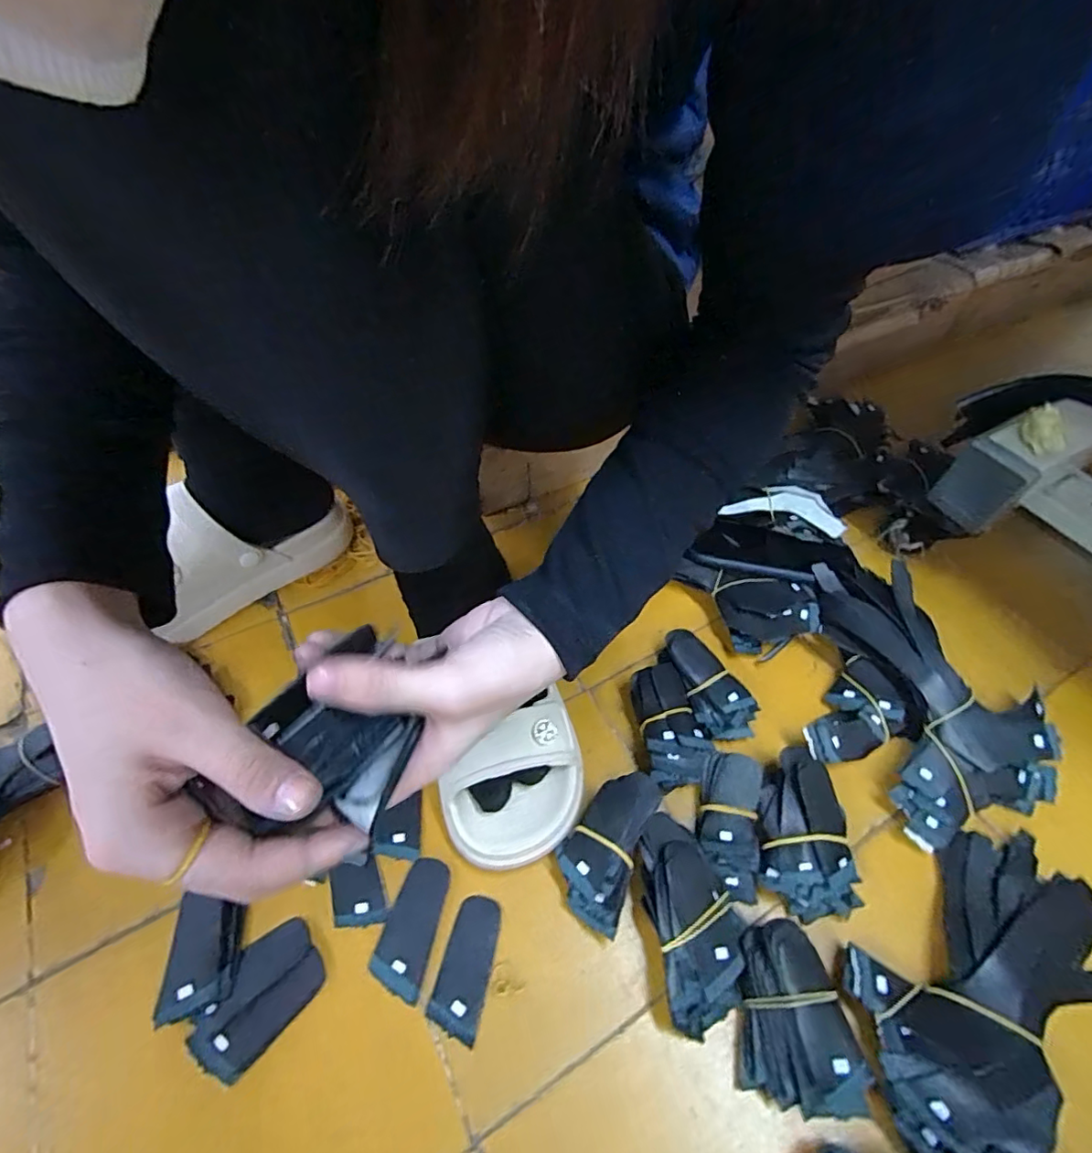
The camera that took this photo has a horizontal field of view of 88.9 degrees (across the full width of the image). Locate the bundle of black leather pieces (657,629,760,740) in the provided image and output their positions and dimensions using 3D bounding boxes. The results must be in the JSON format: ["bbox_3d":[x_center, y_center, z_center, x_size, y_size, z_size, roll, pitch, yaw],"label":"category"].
[{"bbox_3d":[0.128,0.091,0.458,0.043,0.031,0.094,-29,60,-21],"label":"bundle of black leather pieces"}]

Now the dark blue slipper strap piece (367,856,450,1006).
[{"bbox_3d":[-0.088,0.226,0.365,0.033,0.004,0.077,11,54,6],"label":"dark blue slipper strap piece"}]

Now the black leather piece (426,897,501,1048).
[{"bbox_3d":[-0.049,0.245,0.352,0.032,0.004,0.074,13,54,8],"label":"black leather piece"}]

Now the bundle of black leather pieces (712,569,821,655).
[{"bbox_3d":[0.200,0.025,0.508,0.083,0.026,0.074,-10,55,-9],"label":"bundle of black leather pieces"}]

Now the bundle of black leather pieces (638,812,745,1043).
[{"bbox_3d":[0.093,0.218,0.360,0.056,0.031,0.114,-7,54,-7],"label":"bundle of black leather pieces"}]

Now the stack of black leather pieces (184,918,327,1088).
[{"bbox_3d":[-0.175,0.255,0.338,0.050,0.009,0.077,35,60,22],"label":"stack of black leather pieces"}]

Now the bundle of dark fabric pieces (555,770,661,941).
[{"bbox_3d":[0.040,0.184,0.386,0.051,0.031,0.102,21,56,14],"label":"bundle of dark fabric pieces"}]

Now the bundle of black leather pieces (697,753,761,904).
[{"bbox_3d":[0.132,0.178,0.403,0.041,0.019,0.094,10,54,6],"label":"bundle of black leather pieces"}]

